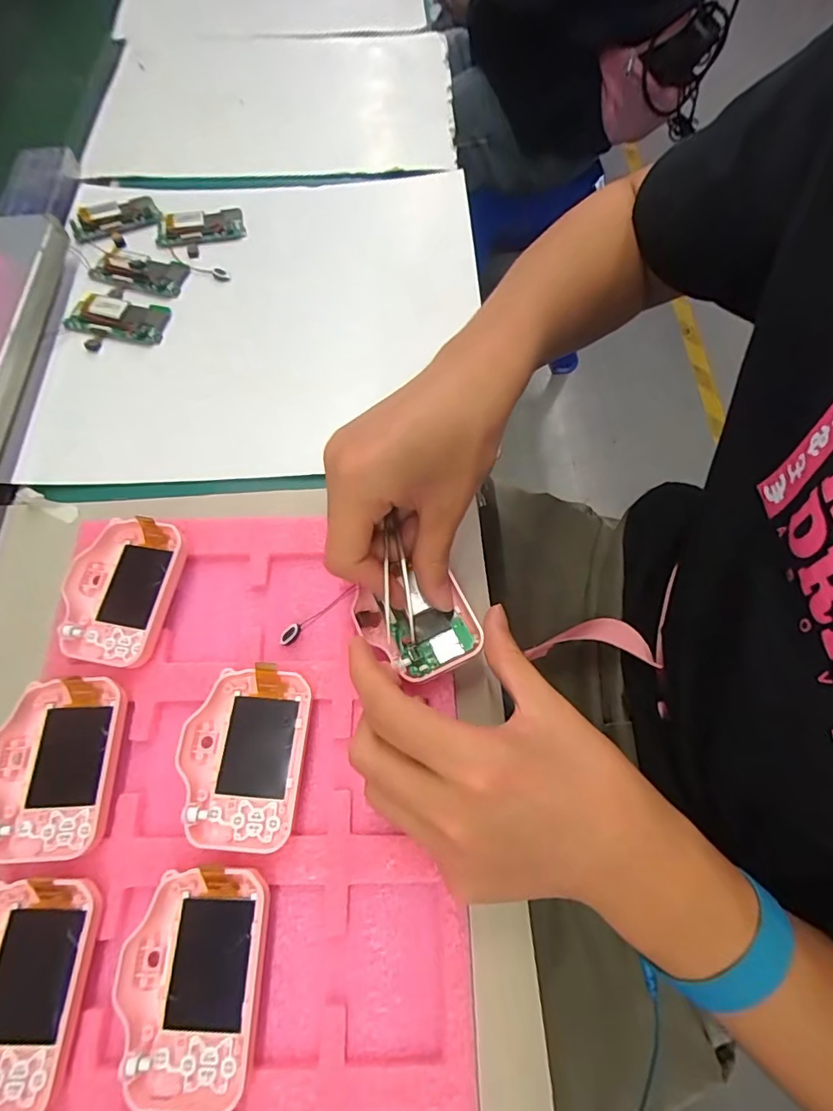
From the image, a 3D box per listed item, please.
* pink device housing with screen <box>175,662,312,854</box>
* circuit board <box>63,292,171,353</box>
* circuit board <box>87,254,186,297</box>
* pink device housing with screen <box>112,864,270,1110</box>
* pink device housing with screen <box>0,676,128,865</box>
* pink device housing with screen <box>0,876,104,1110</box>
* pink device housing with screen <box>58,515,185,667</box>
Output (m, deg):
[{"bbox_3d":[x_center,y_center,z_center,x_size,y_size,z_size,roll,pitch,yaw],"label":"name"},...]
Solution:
[{"bbox_3d":[-0.088,0.102,0.262,0.058,0.019,0.084,5,66,0],"label":"pink device housing with screen"},{"bbox_3d":[-0.233,-0.179,0.395,0.074,0.009,0.050,4,67,3],"label":"circuit board"},{"bbox_3d":[-0.226,-0.232,0.413,0.075,0.008,0.035,5,67,3],"label":"circuit board"},{"bbox_3d":[-0.099,0.186,0.226,0.059,0.013,0.083,3,66,-2],"label":"pink device housing with screen"},{"bbox_3d":[-0.185,0.106,0.260,0.059,0.014,0.083,-2,67,0],"label":"pink device housing with screen"},{"bbox_3d":[-0.178,0.190,0.223,0.060,0.013,0.083,3,66,-2],"label":"pink device housing with screen"},{"bbox_3d":[-0.172,0.020,0.296,0.058,0.019,0.082,10,66,2],"label":"pink device housing with screen"}]

